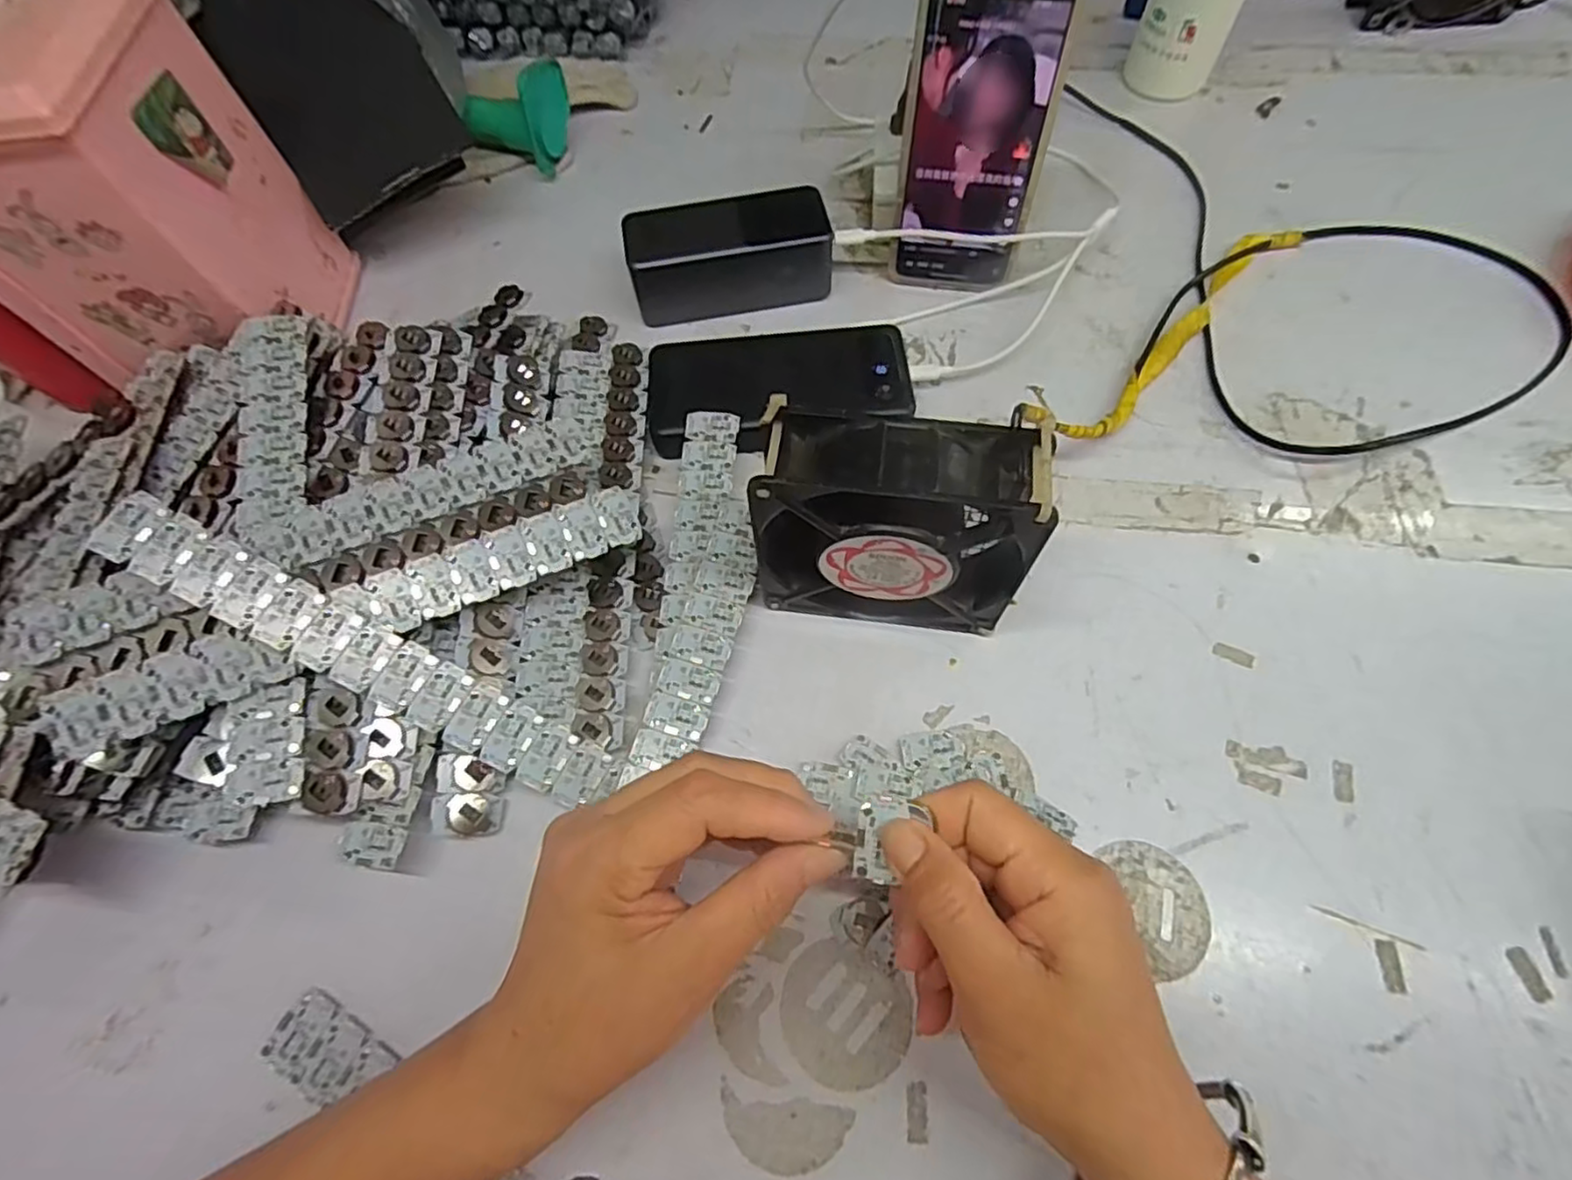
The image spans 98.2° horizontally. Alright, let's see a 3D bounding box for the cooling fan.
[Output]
[{"bbox_3d":[0.051,-0.026,0.317,0.122,0.122,0.044,5,65,5],"label":"cooling fan"}]

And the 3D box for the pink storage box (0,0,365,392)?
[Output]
[{"bbox_3d":[-0.361,-0.209,0.374,0.126,0.167,0.122,-9,65,-2],"label":"pink storage box"}]

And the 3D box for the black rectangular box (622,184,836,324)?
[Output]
[{"bbox_3d":[-0.037,-0.218,0.449,0.129,0.053,0.052,-11,65,-3],"label":"black rectangular box"}]

